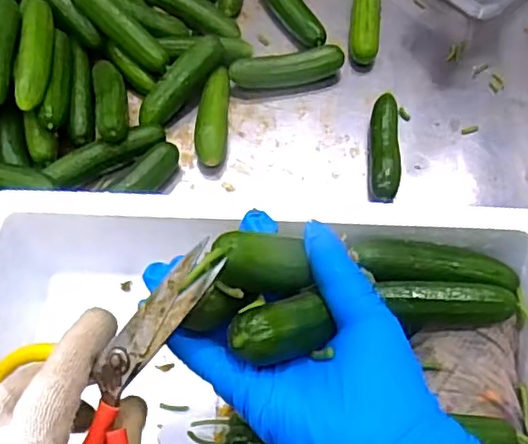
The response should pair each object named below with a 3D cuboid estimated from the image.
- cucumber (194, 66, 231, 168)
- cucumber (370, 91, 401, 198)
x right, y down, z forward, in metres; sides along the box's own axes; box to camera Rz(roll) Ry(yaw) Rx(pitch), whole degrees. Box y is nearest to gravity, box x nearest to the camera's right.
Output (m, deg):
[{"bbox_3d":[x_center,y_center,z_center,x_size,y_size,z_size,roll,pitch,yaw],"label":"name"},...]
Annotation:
[{"bbox_3d":[-0.051,-0.106,0.600,0.030,0.031,0.108,2,62,0],"label":"cucumber"},{"bbox_3d":[0.119,-0.074,0.589,0.029,0.027,0.108,5,62,1],"label":"cucumber"}]

